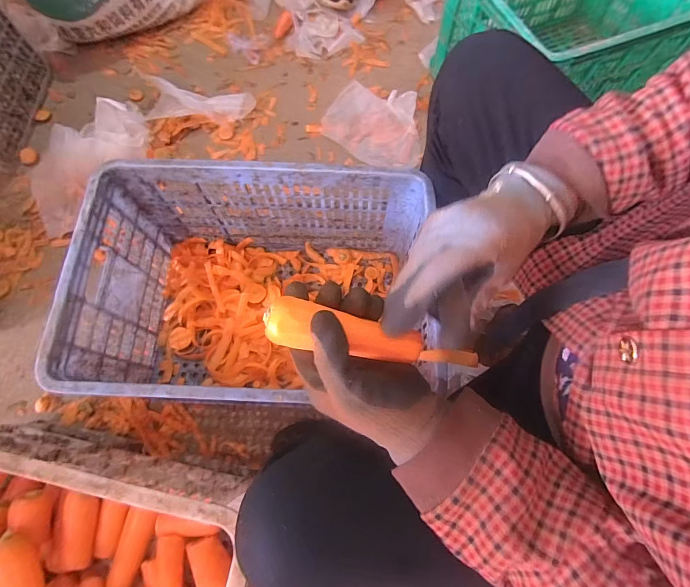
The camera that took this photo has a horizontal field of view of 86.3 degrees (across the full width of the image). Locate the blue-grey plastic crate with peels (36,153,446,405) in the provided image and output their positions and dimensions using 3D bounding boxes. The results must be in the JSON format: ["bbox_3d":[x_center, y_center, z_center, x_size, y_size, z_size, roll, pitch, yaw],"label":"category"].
[{"bbox_3d":[-0.134,0.010,0.624,0.488,0.265,0.337,3,71,1],"label":"blue-grey plastic crate with peels"}]

